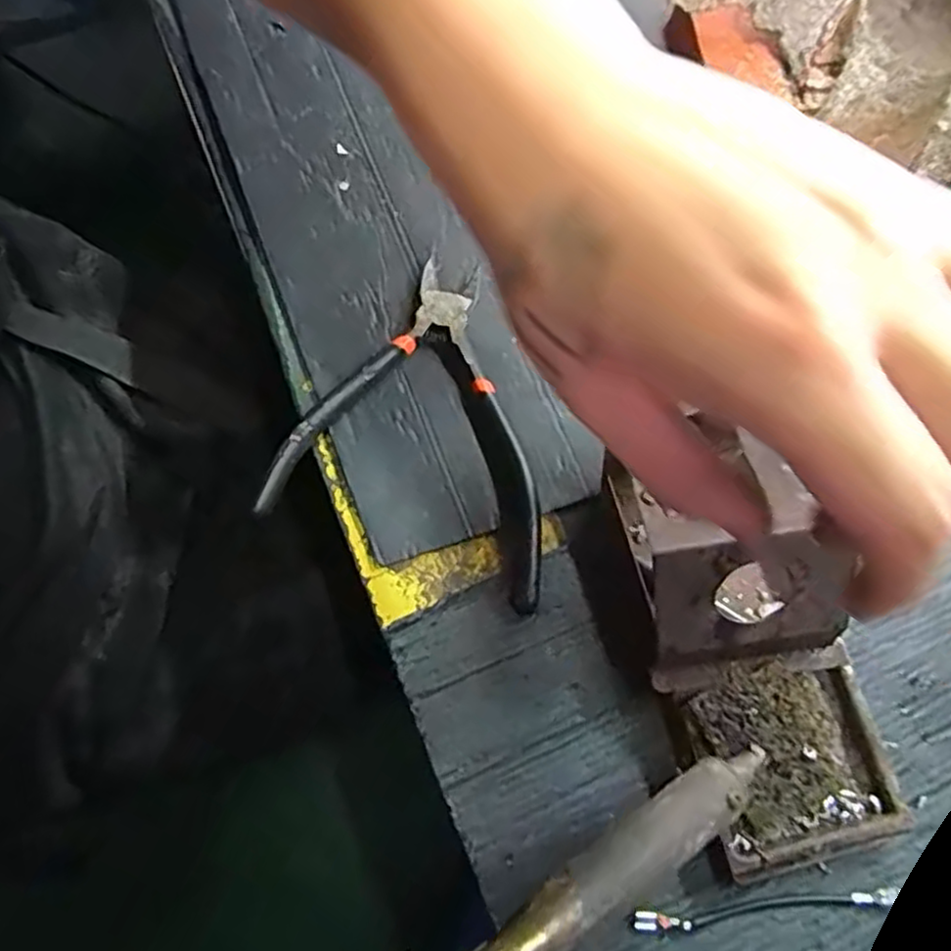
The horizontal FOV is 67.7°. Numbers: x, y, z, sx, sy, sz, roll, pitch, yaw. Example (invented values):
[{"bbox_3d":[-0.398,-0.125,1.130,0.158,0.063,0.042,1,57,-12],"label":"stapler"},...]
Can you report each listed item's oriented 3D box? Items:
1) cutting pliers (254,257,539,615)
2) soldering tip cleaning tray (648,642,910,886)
[{"bbox_3d":[-0.013,-0.024,0.320,0.121,0.024,0.135,19,74,5],"label":"cutting pliers"},{"bbox_3d":[0.115,0.103,0.268,0.073,0.014,0.080,-17,89,-4],"label":"soldering tip cleaning tray"}]

